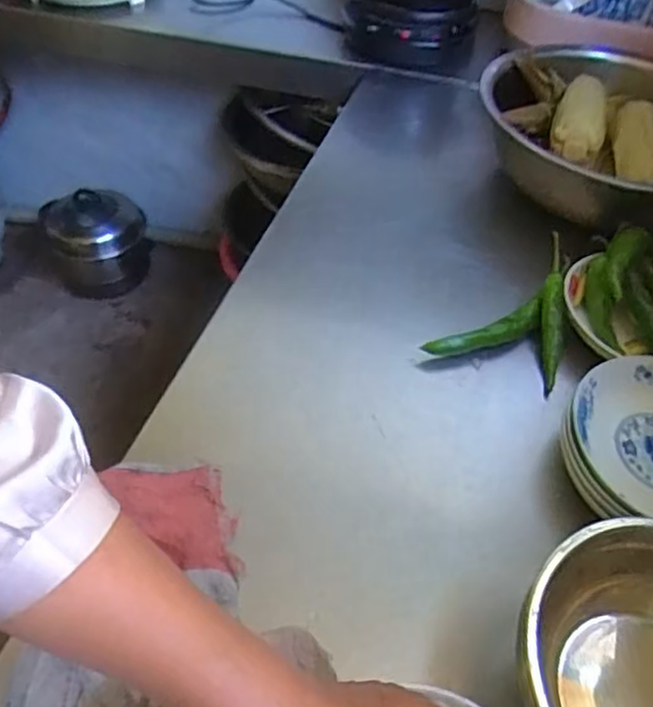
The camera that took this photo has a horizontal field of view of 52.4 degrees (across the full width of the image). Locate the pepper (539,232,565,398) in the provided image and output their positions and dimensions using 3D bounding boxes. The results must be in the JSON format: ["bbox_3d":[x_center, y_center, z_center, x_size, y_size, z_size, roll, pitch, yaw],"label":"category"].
[{"bbox_3d":[0.233,-0.042,0.679,0.026,0.019,0.170,7,79,1],"label":"pepper"}]

